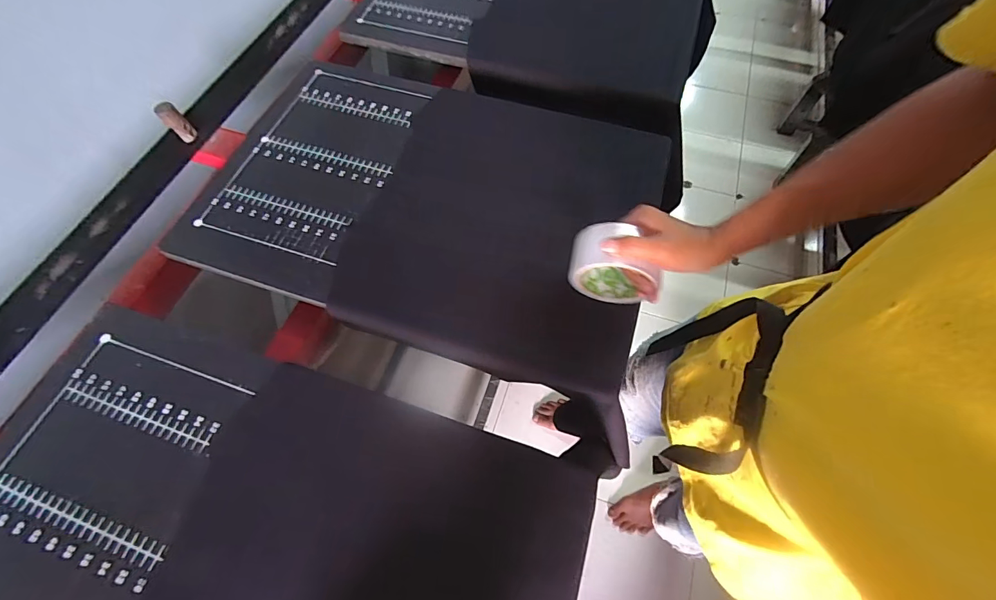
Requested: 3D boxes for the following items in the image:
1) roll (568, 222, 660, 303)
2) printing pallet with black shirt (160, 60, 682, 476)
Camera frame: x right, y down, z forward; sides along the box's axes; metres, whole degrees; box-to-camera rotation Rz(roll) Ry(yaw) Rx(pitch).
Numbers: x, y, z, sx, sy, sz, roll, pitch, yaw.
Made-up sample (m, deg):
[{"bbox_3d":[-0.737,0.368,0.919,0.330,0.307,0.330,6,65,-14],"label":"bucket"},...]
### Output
[{"bbox_3d":[0.124,-0.039,0.461,0.087,0.089,0.045,10,64,4],"label":"roll"},{"bbox_3d":[-0.092,-0.143,0.572,0.590,0.041,0.398,20,66,9],"label":"printing pallet with black shirt"}]

